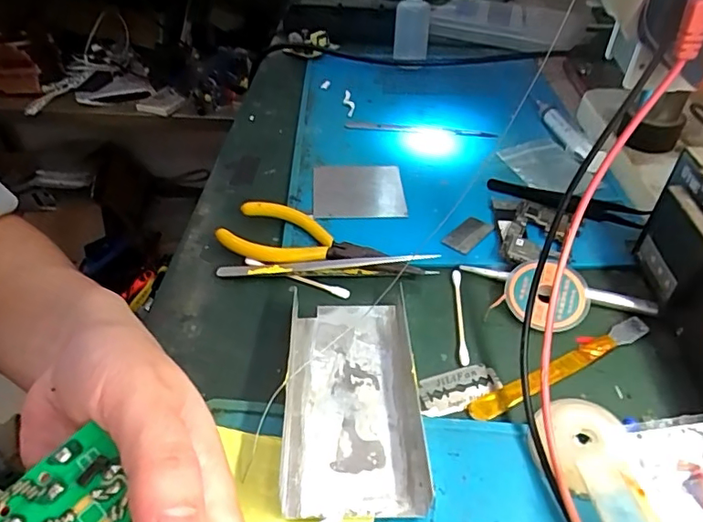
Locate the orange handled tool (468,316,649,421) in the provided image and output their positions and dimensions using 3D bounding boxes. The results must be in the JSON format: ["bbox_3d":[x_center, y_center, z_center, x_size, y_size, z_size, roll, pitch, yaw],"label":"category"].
[{"bbox_3d":[0.110,0.054,0.278,0.117,0.005,0.014,-19,45,-22],"label":"orange handled tool"}]

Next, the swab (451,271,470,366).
[{"bbox_3d":[0.063,0.030,0.306,0.006,0.004,0.068,4,41,2],"label":"swab"}]

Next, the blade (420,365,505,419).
[{"bbox_3d":[0.054,0.065,0.269,0.044,0.004,0.021,-15,48,-15],"label":"blade"}]

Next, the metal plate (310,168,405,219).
[{"bbox_3d":[0.005,-0.051,0.396,0.067,0.005,0.066,1,41,-1],"label":"metal plate"}]

